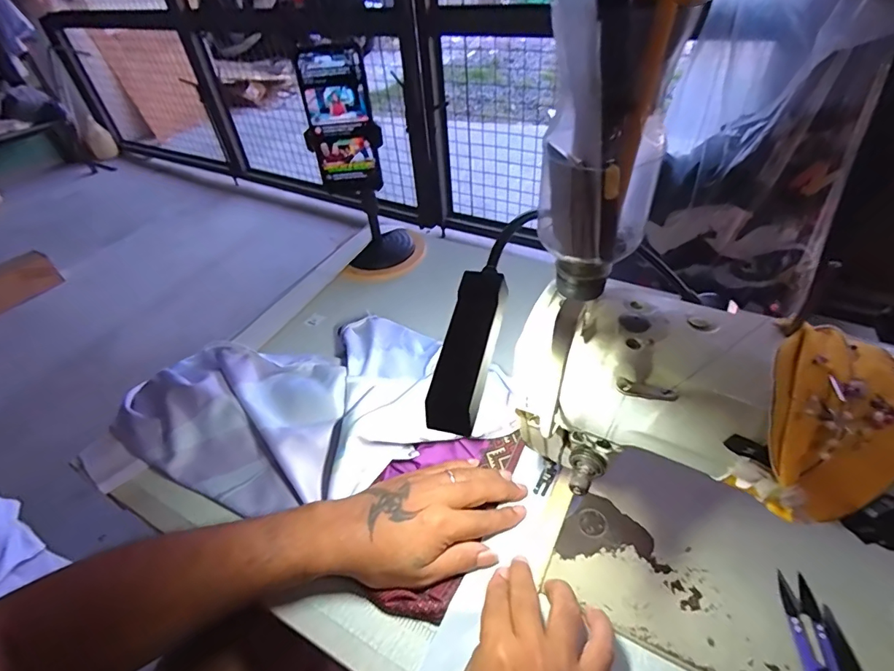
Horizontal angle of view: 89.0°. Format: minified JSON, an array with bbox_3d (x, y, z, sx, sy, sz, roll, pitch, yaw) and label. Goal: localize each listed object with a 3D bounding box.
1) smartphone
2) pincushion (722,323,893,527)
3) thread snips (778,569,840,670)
[{"bbox_3d":[-0.131,-0.268,0.561,0.073,0.143,0.009,-7,37,-2],"label":"smartphone"},{"bbox_3d":[0.191,0.046,0.231,0.061,0.060,0.083,30,53,33],"label":"pincushion"},{"bbox_3d":[0.257,0.220,0.317,0.023,0.006,0.098,6,43,13],"label":"thread snips"}]

